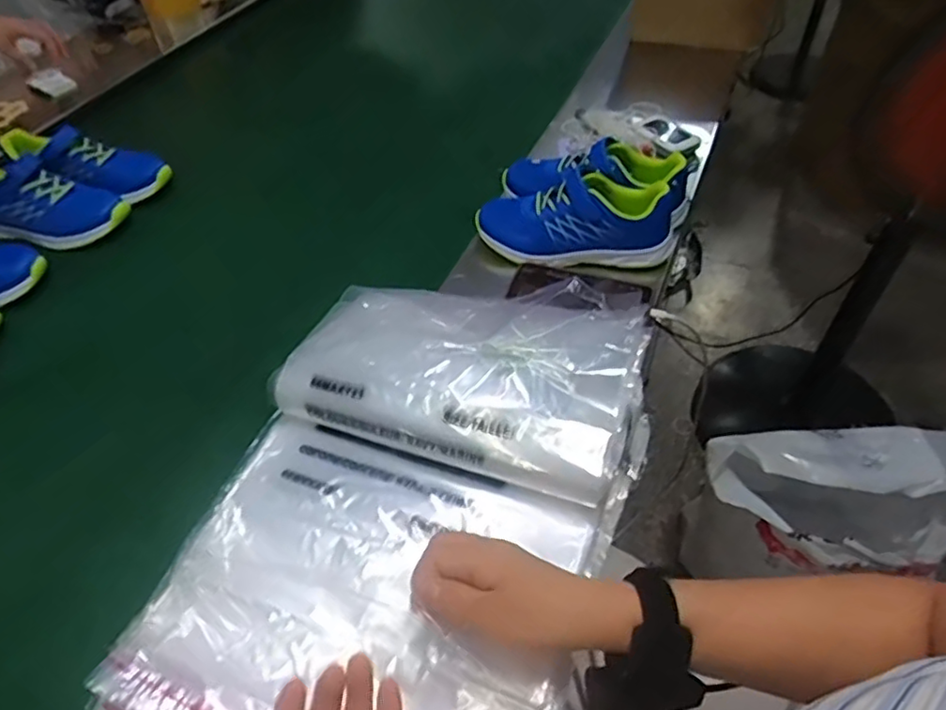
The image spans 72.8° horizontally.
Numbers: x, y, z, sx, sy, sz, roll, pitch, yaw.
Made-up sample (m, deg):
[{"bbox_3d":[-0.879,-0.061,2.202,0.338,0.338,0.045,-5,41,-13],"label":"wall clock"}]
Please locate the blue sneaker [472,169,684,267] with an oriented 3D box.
[{"bbox_3d":[0.119,-0.162,0.748,0.226,0.078,0.083,8,50,11],"label":"blue sneaker"}]

